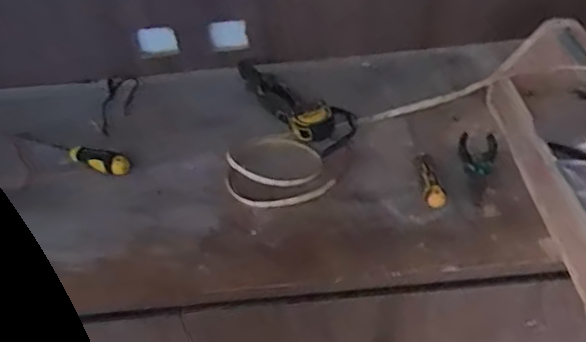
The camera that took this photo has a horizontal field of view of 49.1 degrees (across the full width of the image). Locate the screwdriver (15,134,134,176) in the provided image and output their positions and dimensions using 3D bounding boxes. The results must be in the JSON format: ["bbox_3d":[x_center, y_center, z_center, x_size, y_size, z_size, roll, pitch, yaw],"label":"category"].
[{"bbox_3d":[-0.367,-0.036,1.056,0.243,0.032,0.037,18,46,26],"label":"screwdriver"}]

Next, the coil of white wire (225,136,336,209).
[{"bbox_3d":[-0.033,-0.013,0.976,0.152,0.037,0.155,-4,41,3],"label":"coil of white wire"}]

